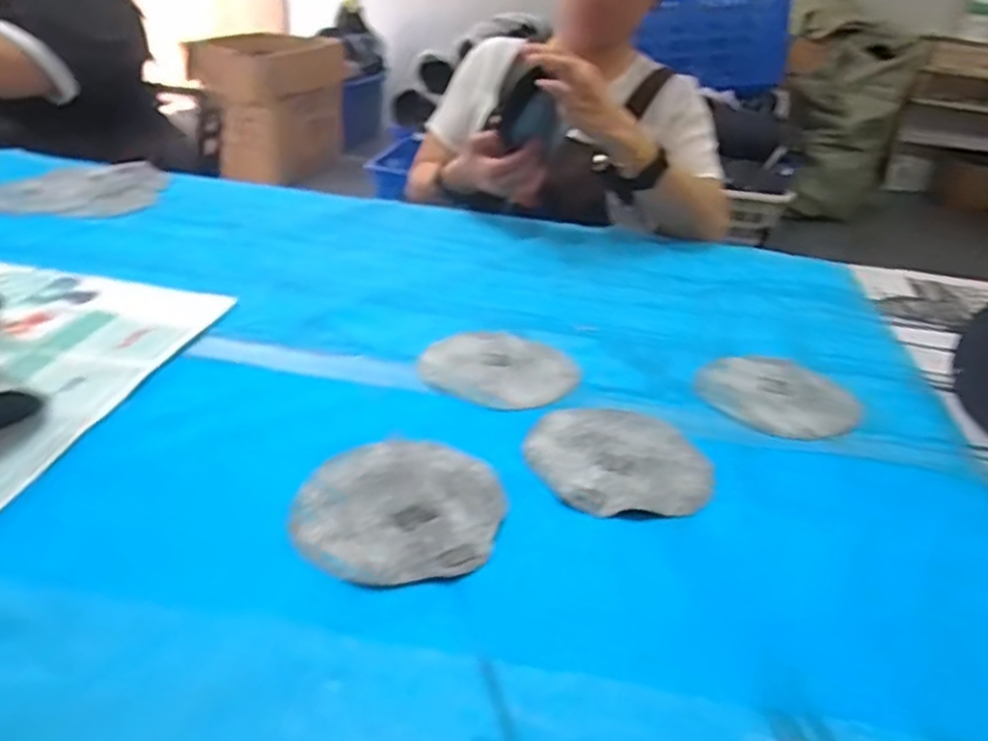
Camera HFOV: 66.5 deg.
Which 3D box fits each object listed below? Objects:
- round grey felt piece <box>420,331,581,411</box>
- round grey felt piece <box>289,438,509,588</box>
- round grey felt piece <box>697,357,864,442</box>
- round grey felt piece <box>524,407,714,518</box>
[{"bbox_3d":[0.006,-0.004,0.739,0.145,0.009,0.157,3,29,-2],"label":"round grey felt piece"},{"bbox_3d":[-0.066,0.098,0.543,0.141,0.010,0.146,3,29,-2],"label":"round grey felt piece"},{"bbox_3d":[0.275,0.024,0.736,0.133,0.008,0.149,-11,32,-24],"label":"round grey felt piece"},{"bbox_3d":[0.101,0.070,0.616,0.142,0.008,0.137,-1,30,-9],"label":"round grey felt piece"}]

